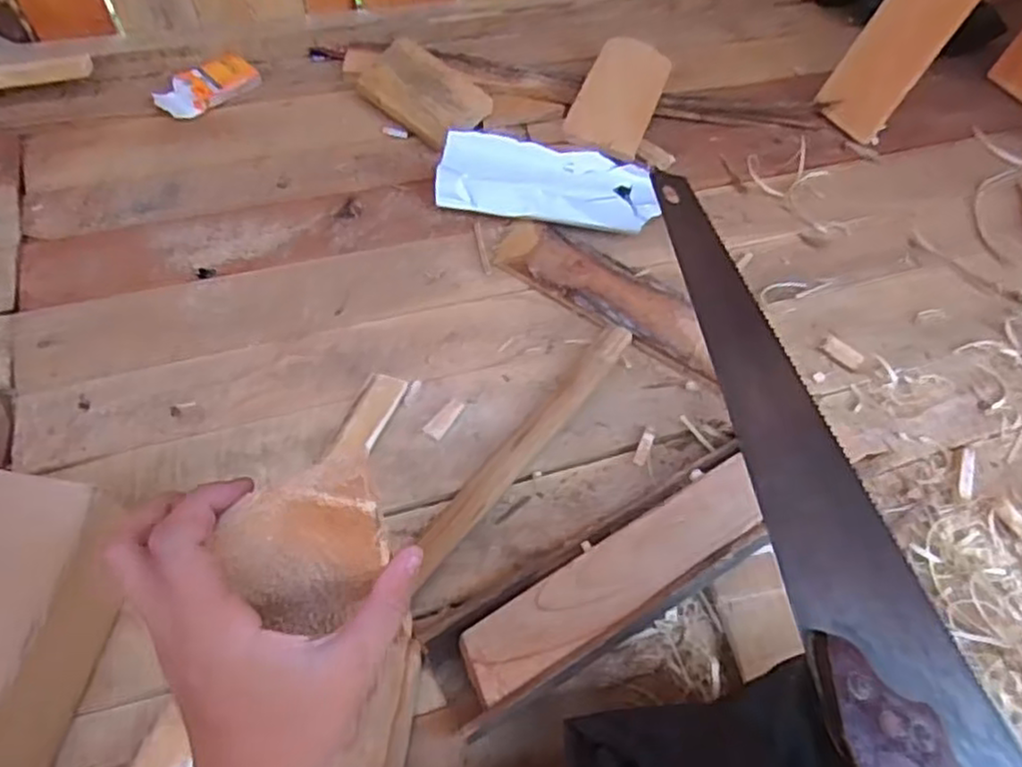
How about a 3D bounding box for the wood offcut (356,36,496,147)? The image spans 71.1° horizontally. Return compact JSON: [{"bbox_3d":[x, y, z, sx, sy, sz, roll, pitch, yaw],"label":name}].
[{"bbox_3d":[-0.113,-0.364,0.895,0.163,0.025,0.098,35,78,6],"label":"wood offcut"}]

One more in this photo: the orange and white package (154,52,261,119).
[{"bbox_3d":[-0.377,-0.371,0.887,0.122,0.023,0.067,-34,67,-23],"label":"orange and white package"}]

